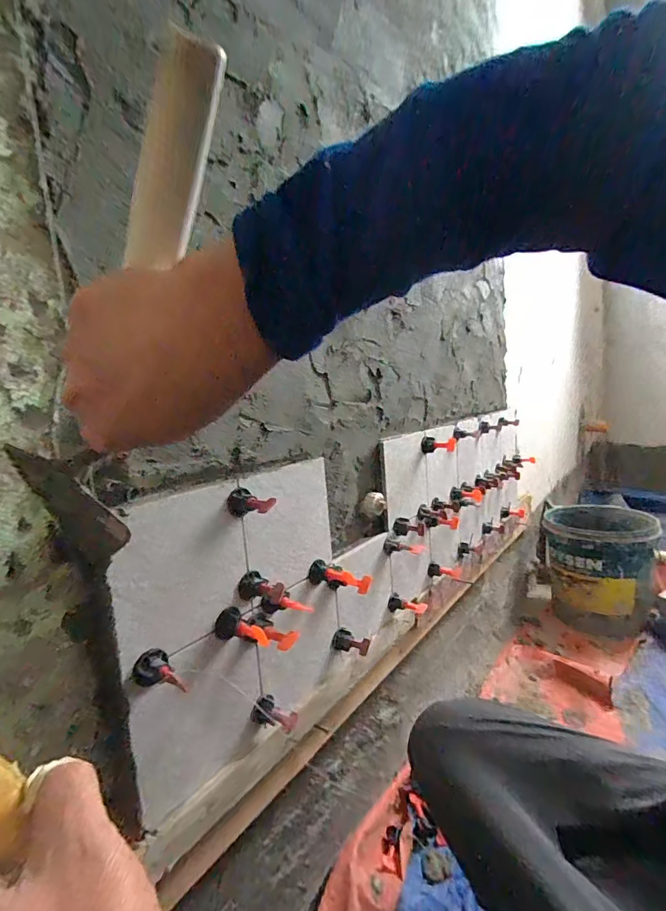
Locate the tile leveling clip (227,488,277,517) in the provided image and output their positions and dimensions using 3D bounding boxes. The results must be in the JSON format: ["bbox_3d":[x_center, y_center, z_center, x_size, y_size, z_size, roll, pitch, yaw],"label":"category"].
[{"bbox_3d":[-0.086,0.051,0.459,0.046,0.028,0.029,3,11,44],"label":"tile leveling clip"}]

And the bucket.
[{"bbox_3d":[0.832,0.352,1.377,0.295,0.313,0.304,0,9,31],"label":"bucket"}]

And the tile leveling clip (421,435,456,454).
[{"bbox_3d":[0.194,-0.020,0.811,0.062,0.029,0.022,-3,8,12],"label":"tile leveling clip"}]

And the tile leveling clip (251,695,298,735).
[{"bbox_3d":[-0.065,0.293,0.492,0.046,0.029,0.029,2,10,39],"label":"tile leveling clip"}]

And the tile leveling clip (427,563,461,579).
[{"bbox_3d":[0.218,0.227,0.857,0.074,0.026,0.021,9,4,-16],"label":"tile leveling clip"}]

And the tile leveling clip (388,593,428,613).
[{"bbox_3d":[0.123,0.249,0.728,0.063,0.028,0.025,-1,8,24],"label":"tile leveling clip"}]

